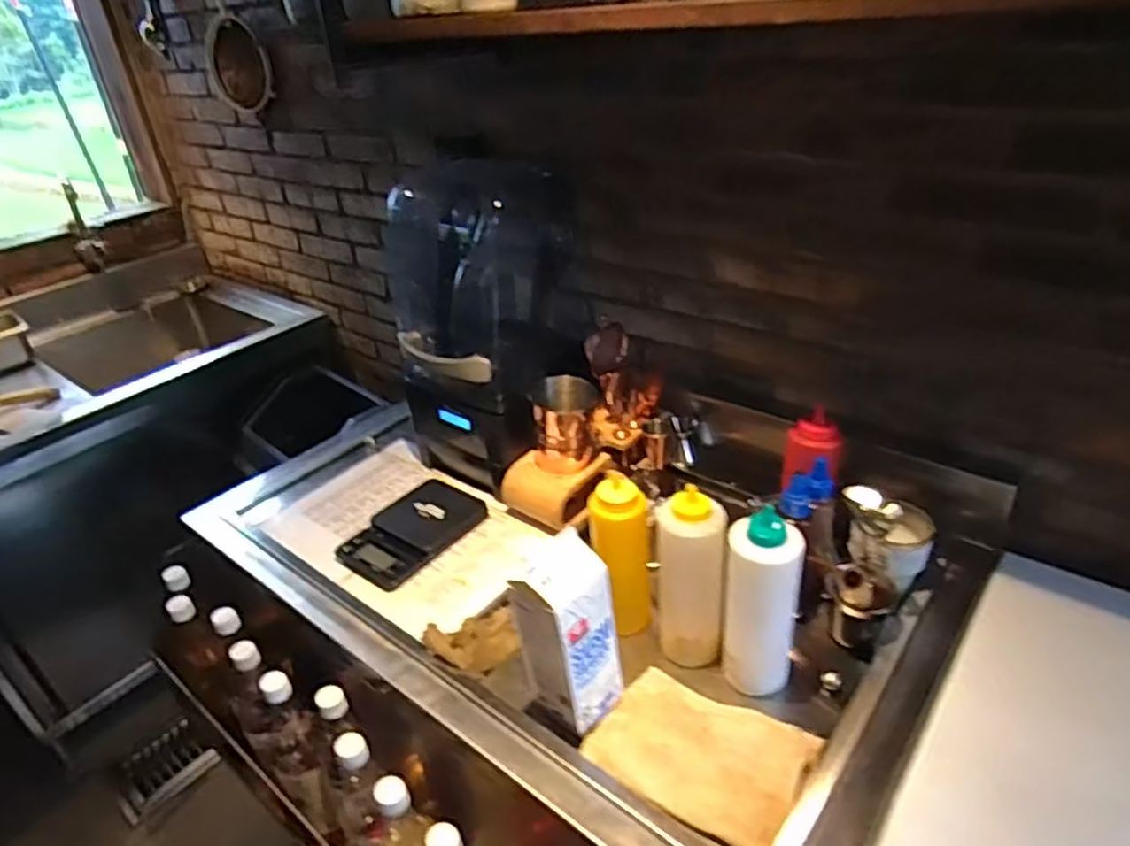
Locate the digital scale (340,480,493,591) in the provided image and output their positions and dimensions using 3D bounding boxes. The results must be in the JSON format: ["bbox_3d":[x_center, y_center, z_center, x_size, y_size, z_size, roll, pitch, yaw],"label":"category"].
[{"bbox_3d":[-0.215,0.150,1.011,0.125,0.030,0.196,19,39,35],"label":"digital scale"}]

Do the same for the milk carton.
[{"bbox_3d":[0.000,0.213,0.732,0.083,0.199,0.086,-29,38,-34],"label":"milk carton"}]

